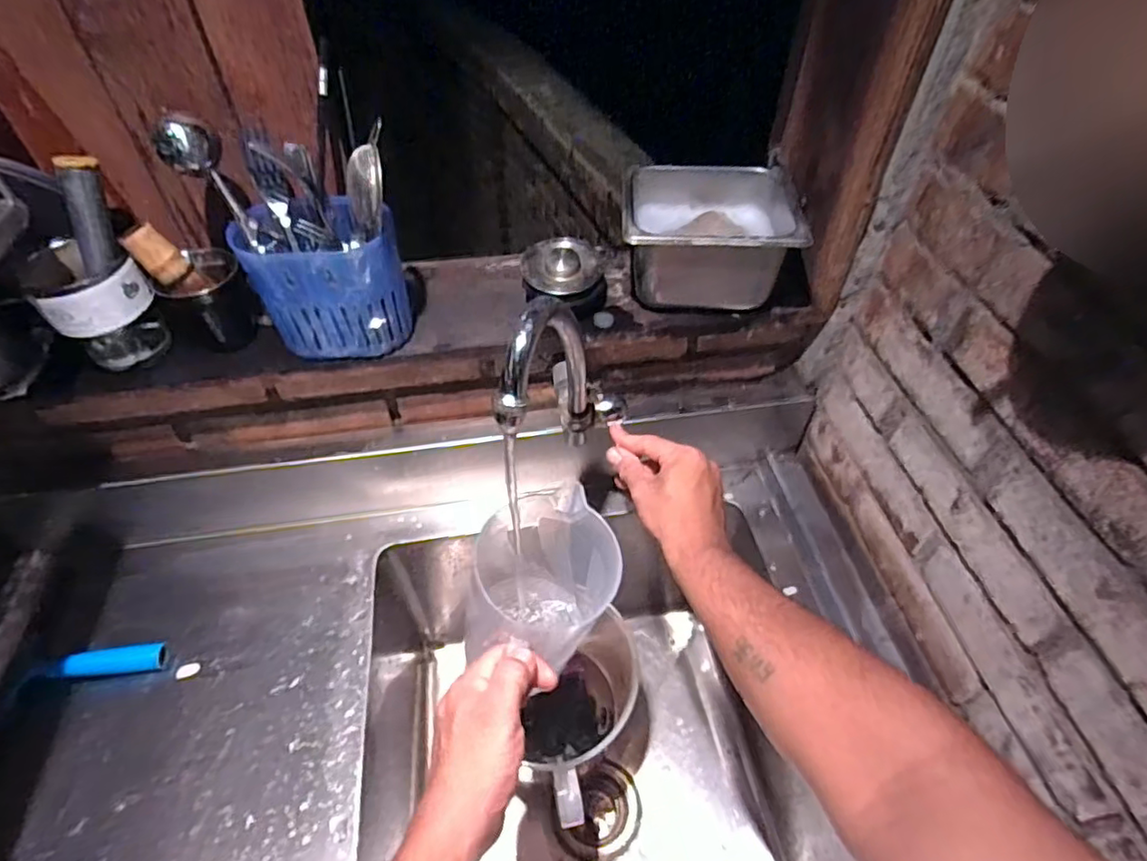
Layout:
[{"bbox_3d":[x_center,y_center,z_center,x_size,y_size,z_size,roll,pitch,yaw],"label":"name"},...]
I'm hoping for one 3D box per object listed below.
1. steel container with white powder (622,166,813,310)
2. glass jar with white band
[{"bbox_3d":[0.137,-0.218,0.656,0.166,0.091,0.200,1,48,1],"label":"steel container with white powder"},{"bbox_3d":[-0.431,-0.113,0.563,0.078,0.105,0.080,0,48,0],"label":"glass jar with white band"}]

